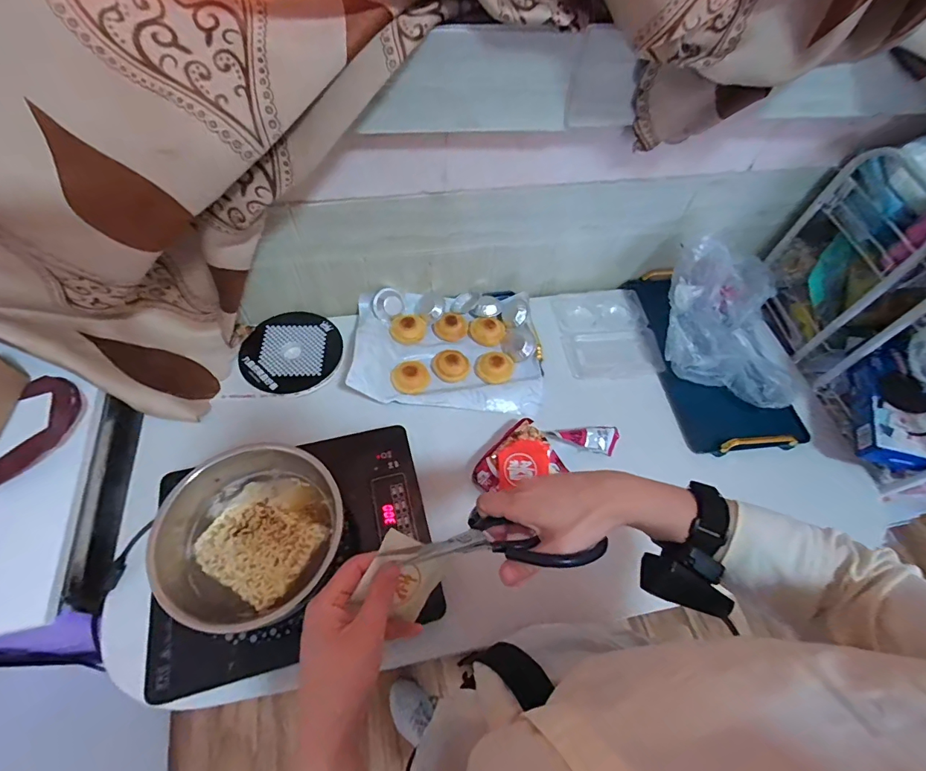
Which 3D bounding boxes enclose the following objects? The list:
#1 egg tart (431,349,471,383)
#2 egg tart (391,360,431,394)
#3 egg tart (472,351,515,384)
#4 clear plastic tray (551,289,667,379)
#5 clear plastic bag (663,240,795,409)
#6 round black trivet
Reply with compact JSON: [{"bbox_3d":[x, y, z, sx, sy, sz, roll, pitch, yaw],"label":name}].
[{"bbox_3d":[-0.021,-0.039,0.797,0.064,0.022,0.066,2,59,-3],"label":"egg tart"},{"bbox_3d":[-0.092,-0.016,0.776,0.065,0.022,0.054,-8,60,-9],"label":"egg tart"},{"bbox_3d":[0.058,-0.038,0.800,0.071,0.024,0.063,13,59,3],"label":"egg tart"},{"bbox_3d":[0.288,-0.108,0.890,0.180,0.026,0.213,-2,59,-6],"label":"clear plastic tray"},{"bbox_3d":[0.496,-0.121,0.815,0.231,0.142,0.309,8,58,0],"label":"clear plastic bag"},{"bbox_3d":[-0.311,-0.062,0.804,0.173,0.015,0.177,2,59,-3],"label":"round black trivet"}]

